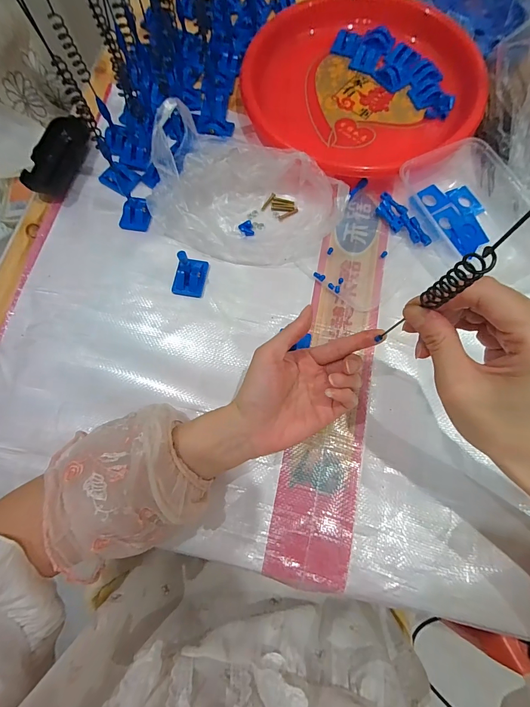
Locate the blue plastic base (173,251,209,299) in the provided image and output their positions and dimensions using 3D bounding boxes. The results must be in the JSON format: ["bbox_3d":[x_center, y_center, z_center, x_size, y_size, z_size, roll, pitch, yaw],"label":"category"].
[{"bbox_3d":[-0.086,-0.091,0.367,0.032,0.044,0.043,7,74,4],"label":"blue plastic base"}]

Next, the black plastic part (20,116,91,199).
[{"bbox_3d":[-0.258,-0.246,0.422,0.053,0.020,0.105,19,75,7],"label":"black plastic part"}]

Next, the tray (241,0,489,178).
[{"bbox_3d":[0.120,-0.341,0.427,0.280,0.045,0.274,-37,76,-9],"label":"tray"}]

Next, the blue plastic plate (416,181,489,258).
[{"bbox_3d":[0.226,-0.161,0.389,0.061,0.004,0.097,-27,75,-6],"label":"blue plastic plate"}]

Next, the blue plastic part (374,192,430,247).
[{"bbox_3d":[0.158,-0.153,0.392,0.029,0.011,0.079,-34,76,-8],"label":"blue plastic part"}]

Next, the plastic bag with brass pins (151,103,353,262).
[{"bbox_3d":[-0.019,-0.178,0.366,0.206,0.082,0.136,21,76,7],"label":"plastic bag with brass pins"}]

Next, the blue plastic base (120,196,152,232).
[{"bbox_3d":[-0.151,-0.164,0.396,0.035,0.010,0.038,15,107,-1],"label":"blue plastic base"}]

